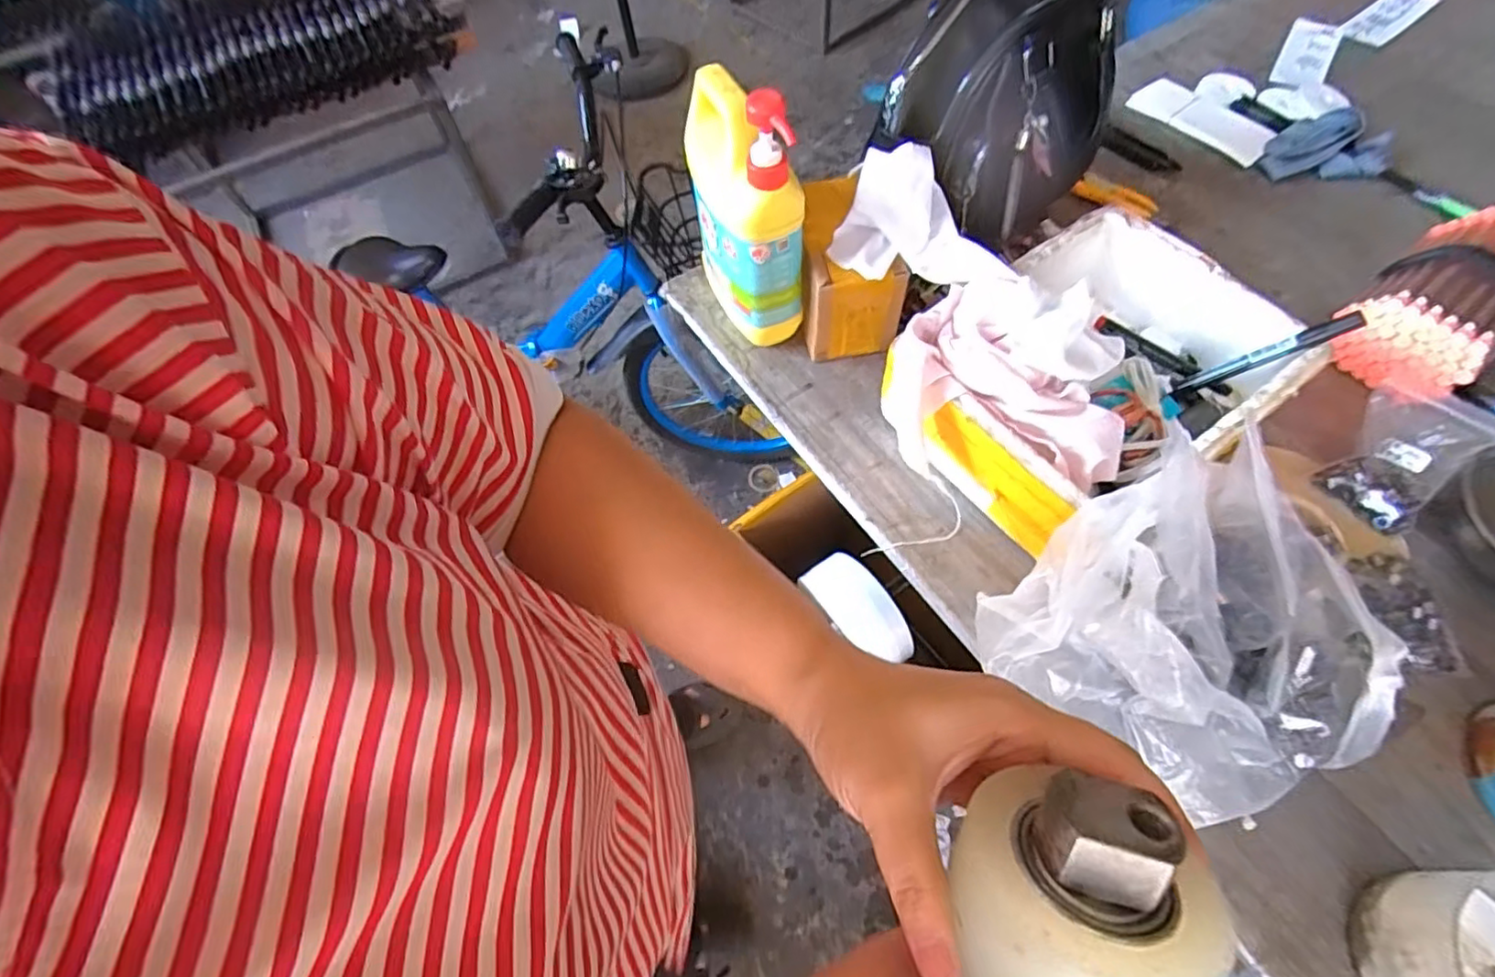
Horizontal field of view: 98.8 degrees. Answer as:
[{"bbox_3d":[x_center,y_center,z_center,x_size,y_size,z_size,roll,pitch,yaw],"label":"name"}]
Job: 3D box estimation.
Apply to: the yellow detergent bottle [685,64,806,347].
[{"bbox_3d":[-0.004,-0.254,0.581,0.068,0.226,0.137,-21,62,-8],"label":"yellow detergent bottle"}]

